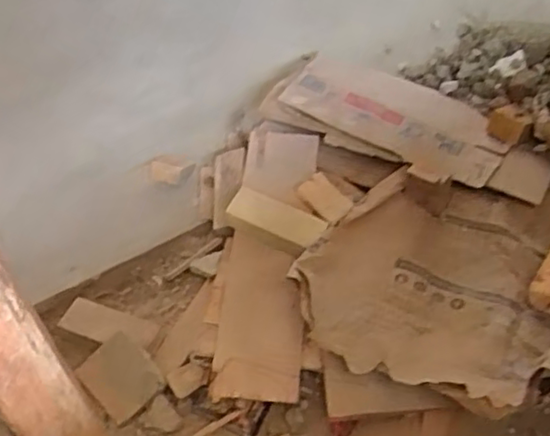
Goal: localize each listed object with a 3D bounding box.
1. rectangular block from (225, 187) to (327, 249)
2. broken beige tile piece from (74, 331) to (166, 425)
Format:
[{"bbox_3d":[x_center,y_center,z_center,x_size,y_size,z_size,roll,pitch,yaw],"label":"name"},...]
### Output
[{"bbox_3d":[0.002,0.002,1.015,0.143,0.028,0.056,22,52,22],"label":"rectangular block"},{"bbox_3d":[-0.216,0.221,0.941,0.089,0.005,0.103,-44,75,-1],"label":"broken beige tile piece"}]

